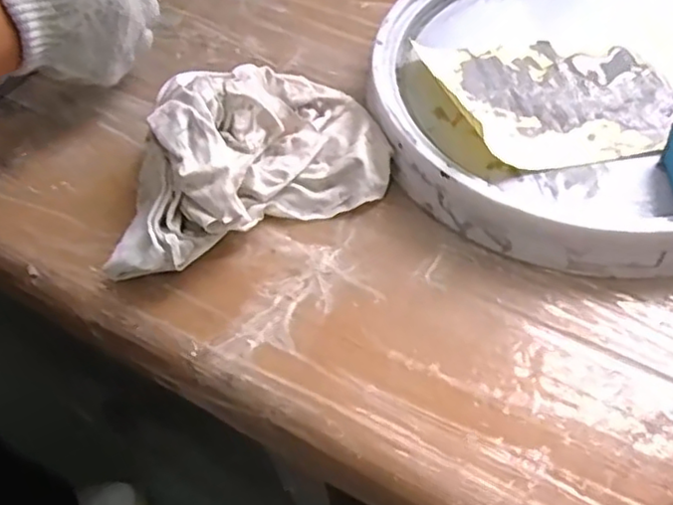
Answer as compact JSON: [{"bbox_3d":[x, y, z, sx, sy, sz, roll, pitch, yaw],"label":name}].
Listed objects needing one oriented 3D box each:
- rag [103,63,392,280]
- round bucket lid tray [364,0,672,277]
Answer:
[{"bbox_3d":[-0.062,-0.063,0.410,0.179,0.064,0.117,-24,55,-13],"label":"rag"},{"bbox_3d":[0.169,-0.121,0.442,0.280,0.048,0.294,-2,53,3],"label":"round bucket lid tray"}]

